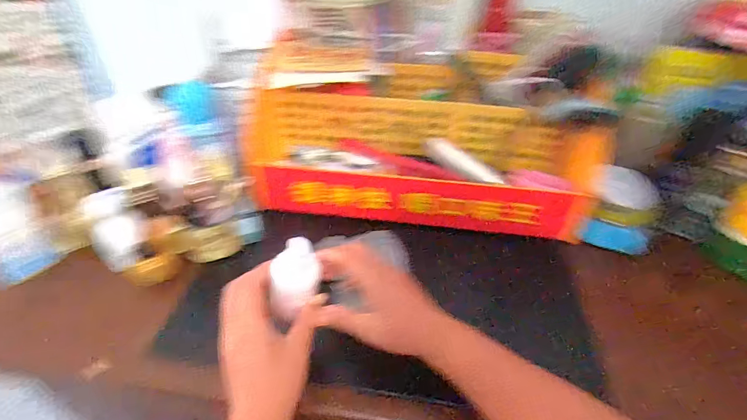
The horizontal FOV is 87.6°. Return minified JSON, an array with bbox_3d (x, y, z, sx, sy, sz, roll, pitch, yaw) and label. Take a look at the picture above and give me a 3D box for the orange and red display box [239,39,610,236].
[{"bbox_3d":[0.075,-0.117,0.620,0.519,0.208,0.176,7,40,6],"label":"orange and red display box"}]

